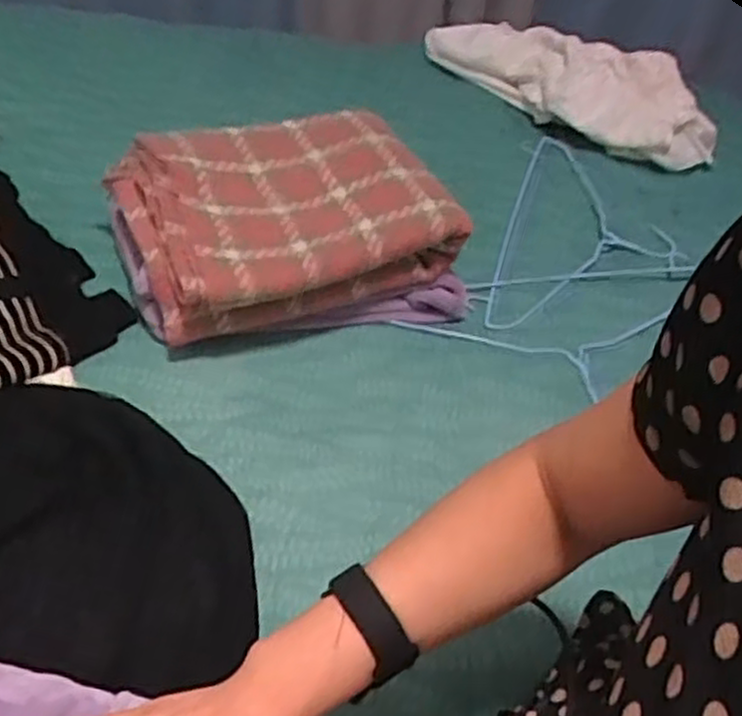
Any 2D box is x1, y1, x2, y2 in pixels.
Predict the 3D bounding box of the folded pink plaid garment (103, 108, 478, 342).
[{"bbox_3d":[-0.093,-0.146,0.838,0.310,0.118,0.232,-16,50,-22],"label":"folded pink plaid garment"}]

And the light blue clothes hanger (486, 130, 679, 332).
[{"bbox_3d":[0.280,-0.161,0.985,0.204,0.014,0.451,16,44,9],"label":"light blue clothes hanger"}]

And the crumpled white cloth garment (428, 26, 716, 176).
[{"bbox_3d":[0.298,-0.438,1.186,0.135,0.091,0.475,-31,56,-32],"label":"crumpled white cloth garment"}]

